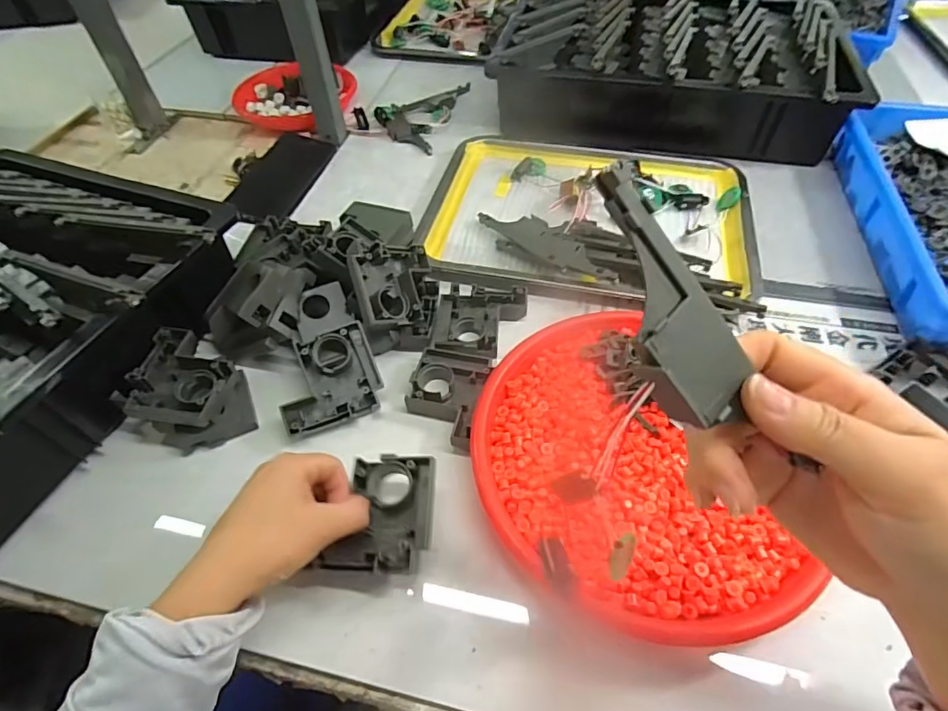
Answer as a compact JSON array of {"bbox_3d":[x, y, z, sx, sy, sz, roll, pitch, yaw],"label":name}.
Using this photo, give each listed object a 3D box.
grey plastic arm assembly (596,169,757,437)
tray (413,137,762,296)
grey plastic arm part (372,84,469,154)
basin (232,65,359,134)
[{"bbox_3d":[0.064,-0.019,0.163,0.035,0.008,0.088,-27,98,-17],"label":"grey plastic arm assembly"},{"bbox_3d":[0.127,-0.165,0.552,0.344,0.025,0.274,9,53,9],"label":"tray"},{"bbox_3d":[-0.077,-0.361,0.719,0.091,0.029,0.190,11,54,11],"label":"grey plastic arm part"},{"bbox_3d":[-0.267,-0.393,0.753,0.175,0.035,0.153,13,54,12],"label":"basin"}]

